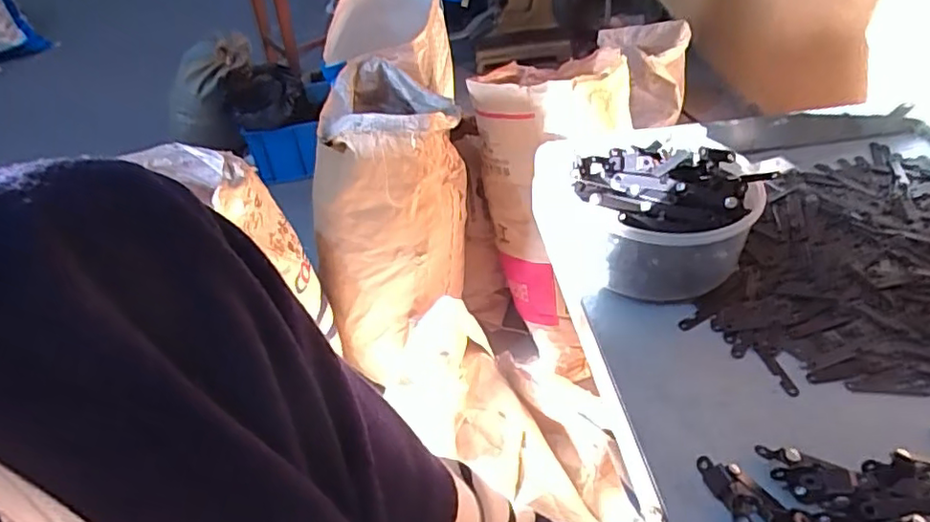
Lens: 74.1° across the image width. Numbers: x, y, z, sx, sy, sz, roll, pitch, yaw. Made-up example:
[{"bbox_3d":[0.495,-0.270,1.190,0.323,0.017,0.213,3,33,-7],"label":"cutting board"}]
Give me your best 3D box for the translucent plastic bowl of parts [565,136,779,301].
[{"bbox_3d":[0.159,-0.045,0.499,0.142,0.079,0.161,23,48,29],"label":"translucent plastic bowl of parts"}]

